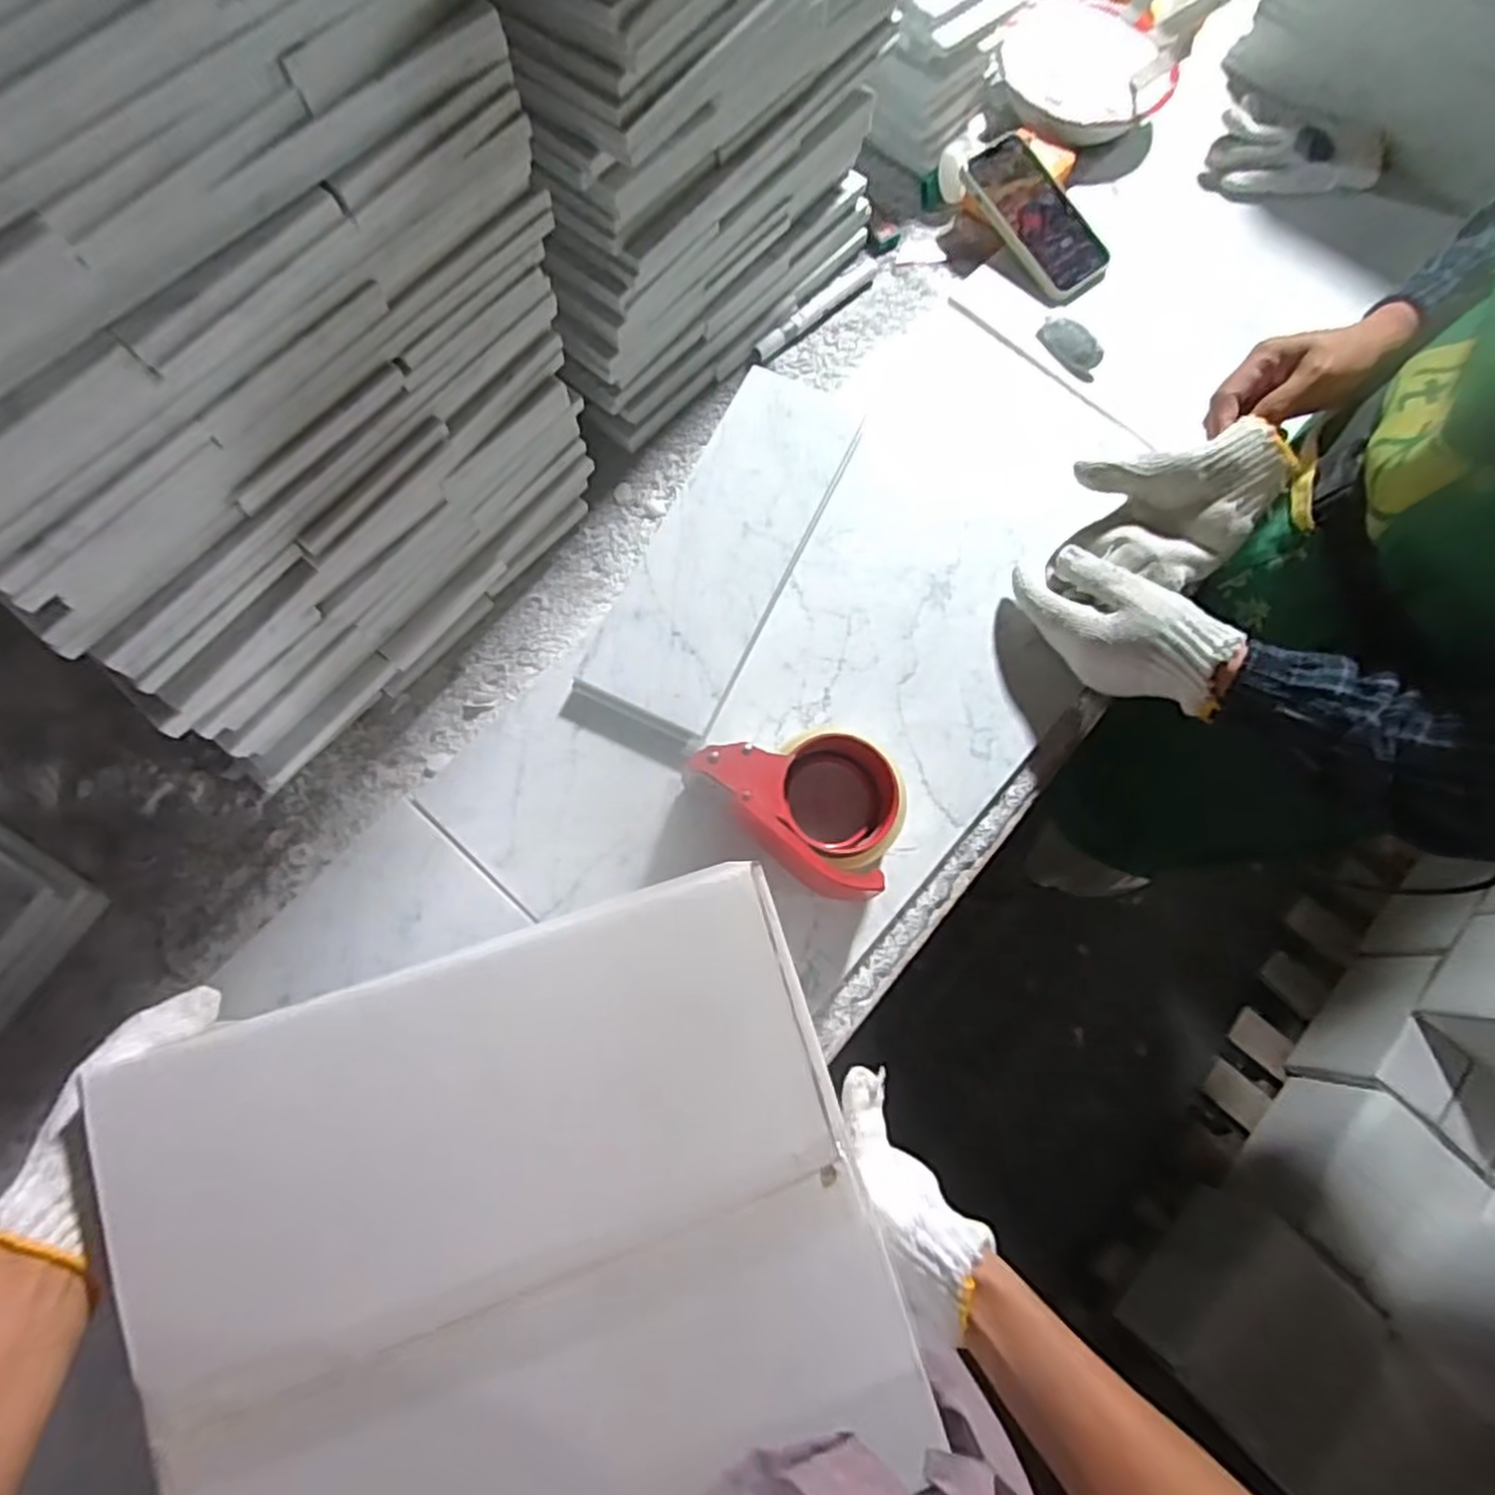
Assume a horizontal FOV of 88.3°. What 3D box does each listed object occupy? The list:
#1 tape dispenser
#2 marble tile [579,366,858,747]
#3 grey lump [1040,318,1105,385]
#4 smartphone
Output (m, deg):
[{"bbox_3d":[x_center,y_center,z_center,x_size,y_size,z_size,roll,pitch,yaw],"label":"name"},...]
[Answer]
[{"bbox_3d":[0.044,0.027,0.514,0.146,0.060,0.109,36,77,8],"label":"tape dispenser"},{"bbox_3d":[-0.014,-0.161,0.588,0.104,0.014,0.316,23,72,6],"label":"marble tile"},{"bbox_3d":[0.275,-0.340,0.655,0.023,0.022,0.062,-35,78,-10],"label":"grey lump"},{"bbox_3d":[0.260,-0.475,0.683,0.082,0.010,0.155,-35,88,-18],"label":"smartphone"}]

